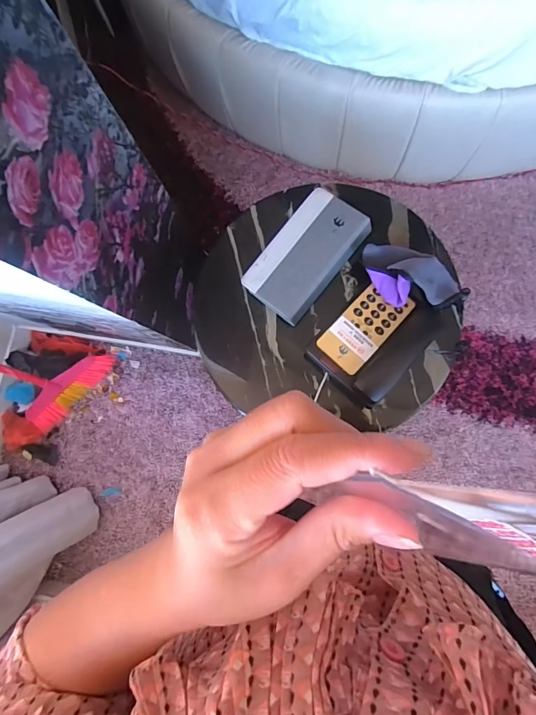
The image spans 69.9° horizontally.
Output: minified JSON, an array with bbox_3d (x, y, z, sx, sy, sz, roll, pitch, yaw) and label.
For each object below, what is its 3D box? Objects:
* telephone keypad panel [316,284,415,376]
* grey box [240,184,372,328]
[{"bbox_3d":[0.169,-0.056,0.658,0.083,0.010,0.169,43,80,8],"label":"telephone keypad panel"},{"bbox_3d":[0.067,-0.189,0.698,0.131,0.033,0.235,39,89,7],"label":"grey box"}]

